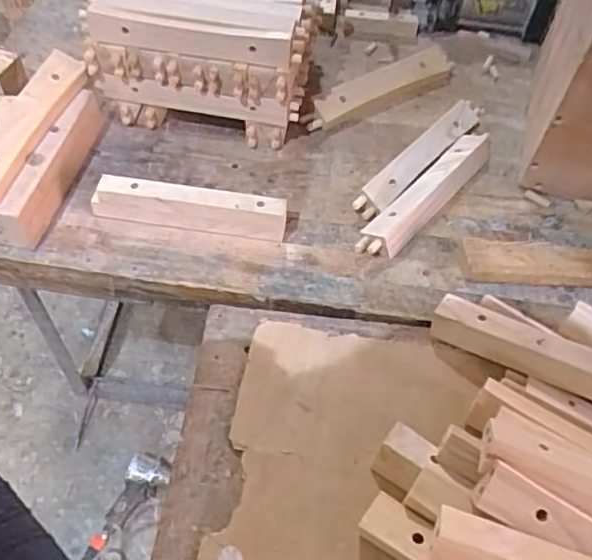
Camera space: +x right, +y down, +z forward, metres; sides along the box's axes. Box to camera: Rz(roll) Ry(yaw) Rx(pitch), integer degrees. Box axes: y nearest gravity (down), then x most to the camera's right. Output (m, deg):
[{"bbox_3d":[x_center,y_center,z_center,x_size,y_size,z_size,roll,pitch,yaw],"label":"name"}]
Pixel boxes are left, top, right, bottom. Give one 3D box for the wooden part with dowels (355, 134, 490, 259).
[{"bbox_3d":[0.175,-0.114,0.757,0.049,0.027,0.268,37,60,22],"label":"wooden part with dowels"}]

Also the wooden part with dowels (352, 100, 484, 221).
[{"bbox_3d":[0.175,-0.172,0.793,0.036,0.032,0.289,36,59,21],"label":"wooden part with dowels"}]

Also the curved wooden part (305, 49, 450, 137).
[{"bbox_3d":[0.125,-0.284,0.878,0.275,0.027,0.060,-28,60,-22],"label":"curved wooden part"}]

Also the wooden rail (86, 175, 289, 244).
[{"bbox_3d":[-0.128,-0.089,0.705,0.229,0.053,0.033,10,54,4],"label":"wooden rail"}]

